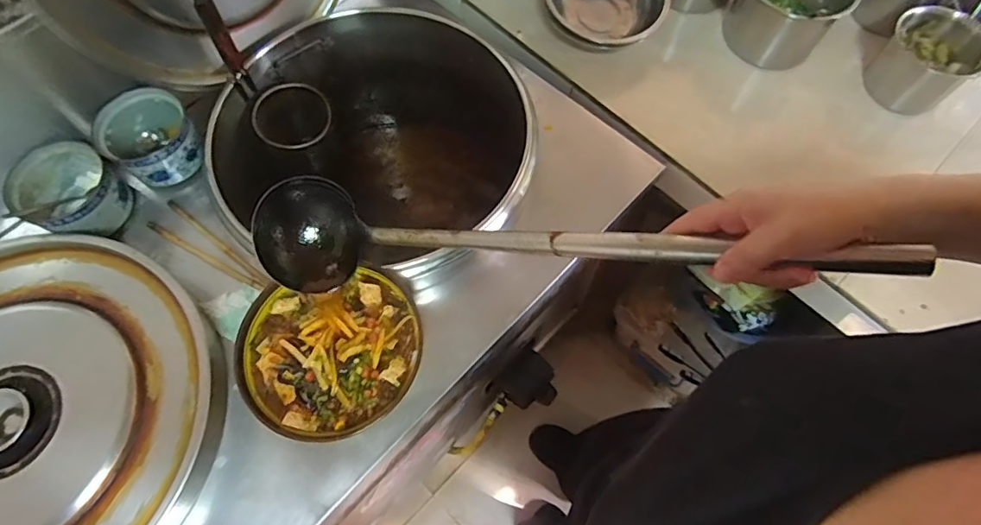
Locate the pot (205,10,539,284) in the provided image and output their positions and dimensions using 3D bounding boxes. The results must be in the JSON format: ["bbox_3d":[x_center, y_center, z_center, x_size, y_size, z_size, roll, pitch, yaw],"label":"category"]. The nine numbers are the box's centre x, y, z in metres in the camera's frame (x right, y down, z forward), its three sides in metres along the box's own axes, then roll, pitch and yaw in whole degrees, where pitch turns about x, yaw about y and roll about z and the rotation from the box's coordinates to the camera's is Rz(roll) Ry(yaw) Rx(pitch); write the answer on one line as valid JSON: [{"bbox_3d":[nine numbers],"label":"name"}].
[{"bbox_3d":[-0.183,-0.146,0.896,0.436,0.334,0.415,0,66,-1],"label":"pot"}]

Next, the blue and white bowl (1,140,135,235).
[{"bbox_3d":[-0.576,-0.090,0.730,0.119,0.071,0.122,0,66,-1],"label":"blue and white bowl"}]

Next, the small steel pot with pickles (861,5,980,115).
[{"bbox_3d":[0.694,-0.316,0.860,0.130,0.135,0.134,0,66,-1],"label":"small steel pot with pickles"}]

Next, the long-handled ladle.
[{"bbox_3d":[0.027,-0.007,0.486,0.595,0.110,0.099,6,65,24],"label":"long-handled ladle"}]

